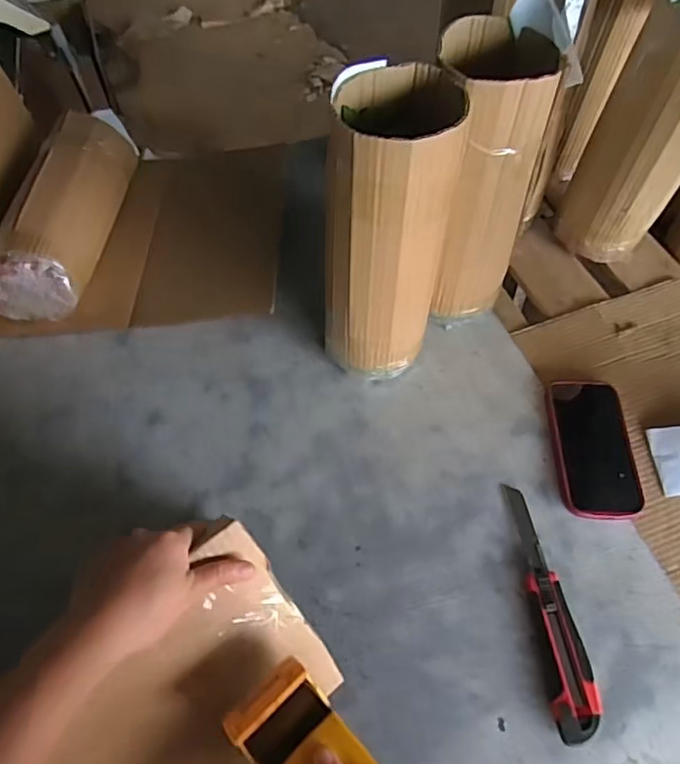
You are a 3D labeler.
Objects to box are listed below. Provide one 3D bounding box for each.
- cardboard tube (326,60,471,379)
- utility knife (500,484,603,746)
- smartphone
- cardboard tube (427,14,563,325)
[{"bbox_3d":[0.049,-0.133,0.603,0.128,0.330,0.120,11,58,10],"label":"cardboard tube"},{"bbox_3d":[0.199,0.206,0.546,0.037,0.019,0.229,-3,57,0],"label":"utility knife"},{"bbox_3d":[0.278,0.067,0.637,0.083,0.019,0.172,1,57,3],"label":"smartphone"},{"bbox_3d":[0.152,-0.204,0.628,0.096,0.293,0.132,7,58,7],"label":"cardboard tube"}]

